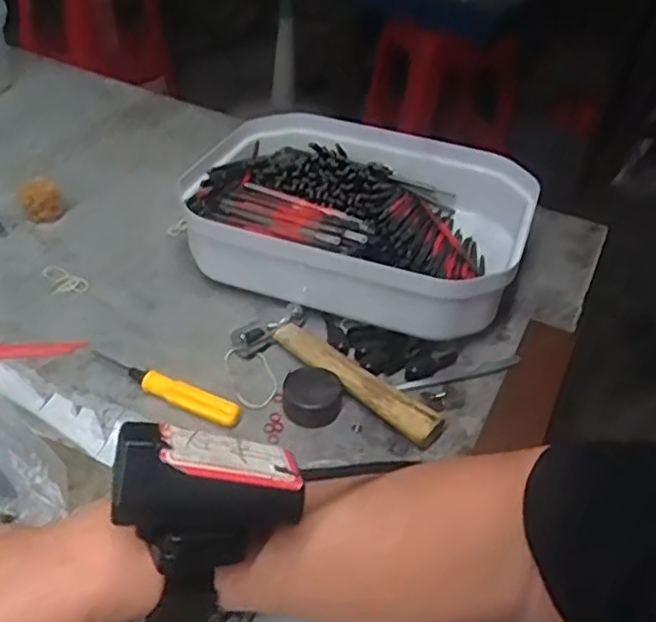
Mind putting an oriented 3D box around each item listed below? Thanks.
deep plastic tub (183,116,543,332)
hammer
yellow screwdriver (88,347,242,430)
[{"bbox_3d":[0.026,-0.081,0.585,0.275,0.074,0.231,17,40,13],"label":"deep plastic tub"},{"bbox_3d":[0.010,0.040,0.475,0.159,0.018,0.058,28,43,25],"label":"hammer"},{"bbox_3d":[-0.109,0.049,0.456,0.115,0.012,0.017,20,41,17],"label":"yellow screwdriver"}]

